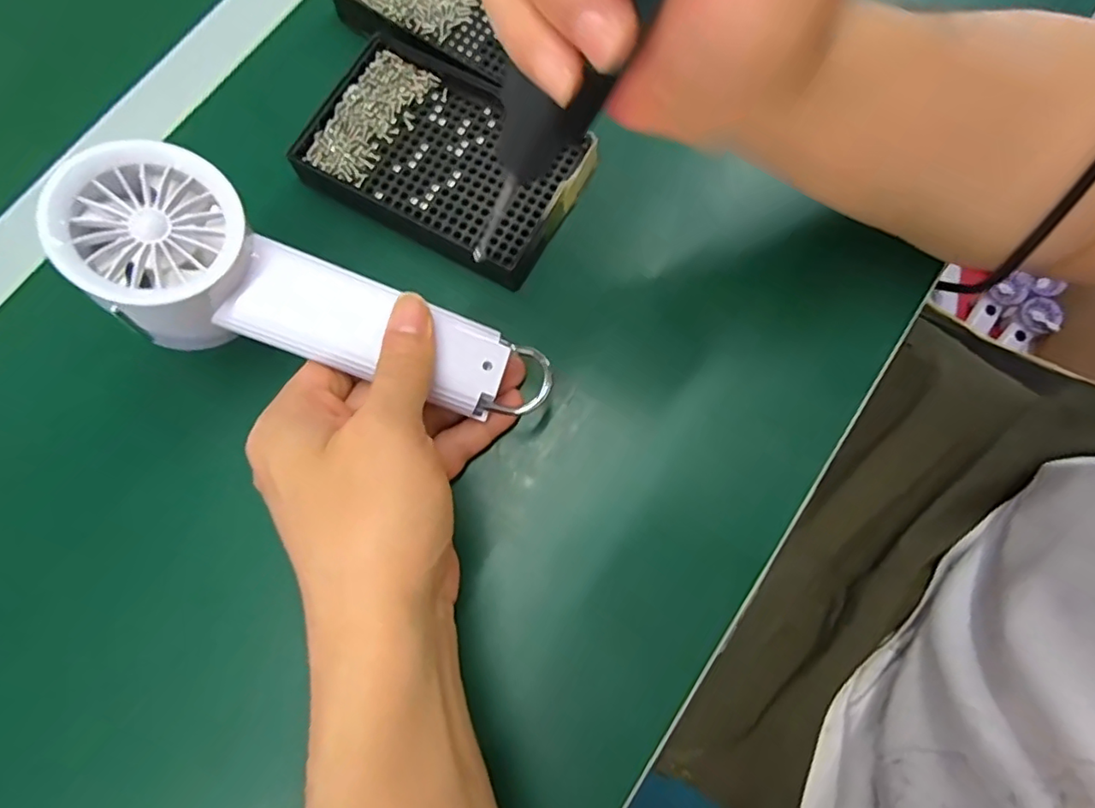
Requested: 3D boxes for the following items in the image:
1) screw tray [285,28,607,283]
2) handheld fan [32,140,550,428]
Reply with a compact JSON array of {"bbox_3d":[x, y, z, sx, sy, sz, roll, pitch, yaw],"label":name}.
[{"bbox_3d":[-0.053,-0.131,0.304,0.142,0.018,0.096,28,79,6],"label":"screw tray"},{"bbox_3d":[-0.090,-0.036,0.238,0.187,0.032,0.063,23,77,-17],"label":"handheld fan"}]

